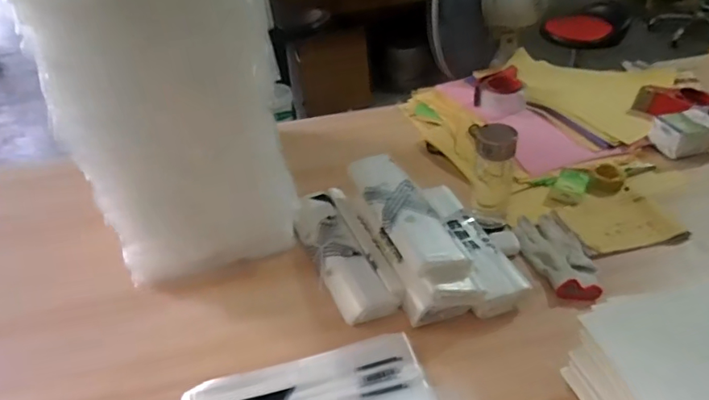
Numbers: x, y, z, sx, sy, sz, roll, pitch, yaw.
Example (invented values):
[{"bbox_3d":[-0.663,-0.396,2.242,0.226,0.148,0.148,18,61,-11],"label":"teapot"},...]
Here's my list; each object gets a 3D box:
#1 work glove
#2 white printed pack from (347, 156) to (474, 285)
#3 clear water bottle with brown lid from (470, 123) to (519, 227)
[{"bbox_3d":[0.329,0.087,0.871,0.094,0.025,0.203,-3,36,1],"label":"work glove"},{"bbox_3d":[0.076,0.017,0.844,0.087,0.037,0.310,-14,37,-14],"label":"white printed pack"},{"bbox_3d":[0.227,-0.036,0.900,0.081,0.172,0.081,7,37,15],"label":"clear water bottle with brown lid"}]

